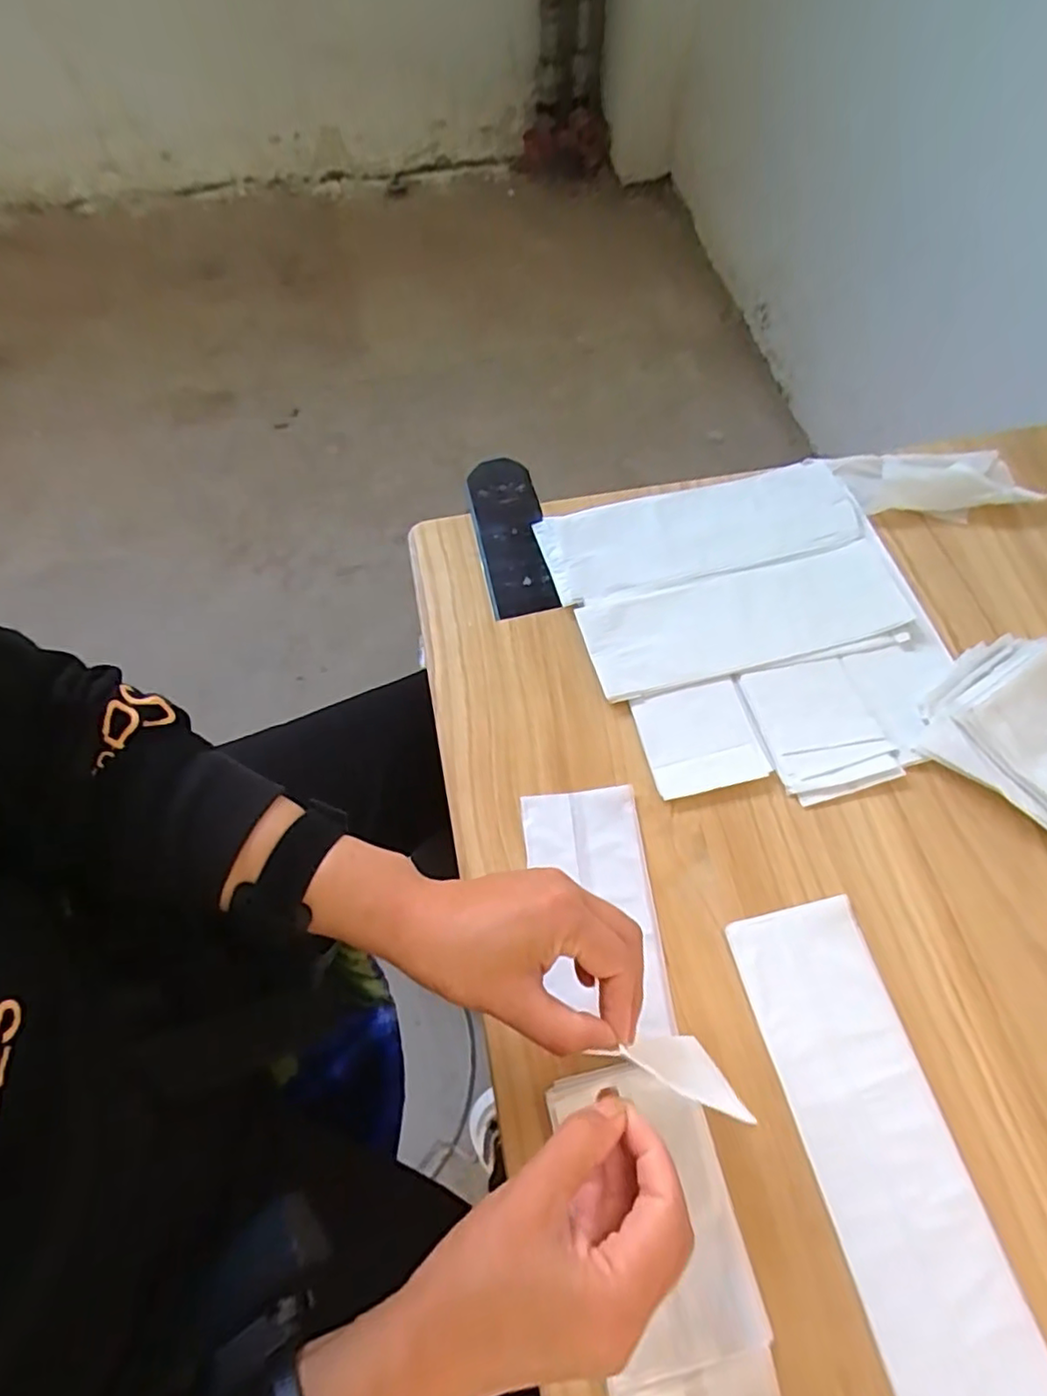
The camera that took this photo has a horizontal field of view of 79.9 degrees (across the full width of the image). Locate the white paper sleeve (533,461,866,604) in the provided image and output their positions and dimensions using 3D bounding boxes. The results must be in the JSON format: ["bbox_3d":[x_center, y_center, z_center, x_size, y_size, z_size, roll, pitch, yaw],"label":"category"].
[{"bbox_3d":[0.147,-0.143,0.522,0.263,0.008,0.092,-14,65,-7],"label":"white paper sleeve"}]

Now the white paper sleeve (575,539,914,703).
[{"bbox_3d":[0.172,-0.062,0.488,0.248,0.007,0.083,-14,65,-7],"label":"white paper sleeve"}]

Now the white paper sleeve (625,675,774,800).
[{"bbox_3d":[0.126,0.028,0.448,0.081,0.004,0.078,-12,65,-6],"label":"white paper sleeve"}]

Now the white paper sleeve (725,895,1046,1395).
[{"bbox_3d":[0.197,0.246,0.347,0.082,0.005,0.248,-12,65,-6],"label":"white paper sleeve"}]

